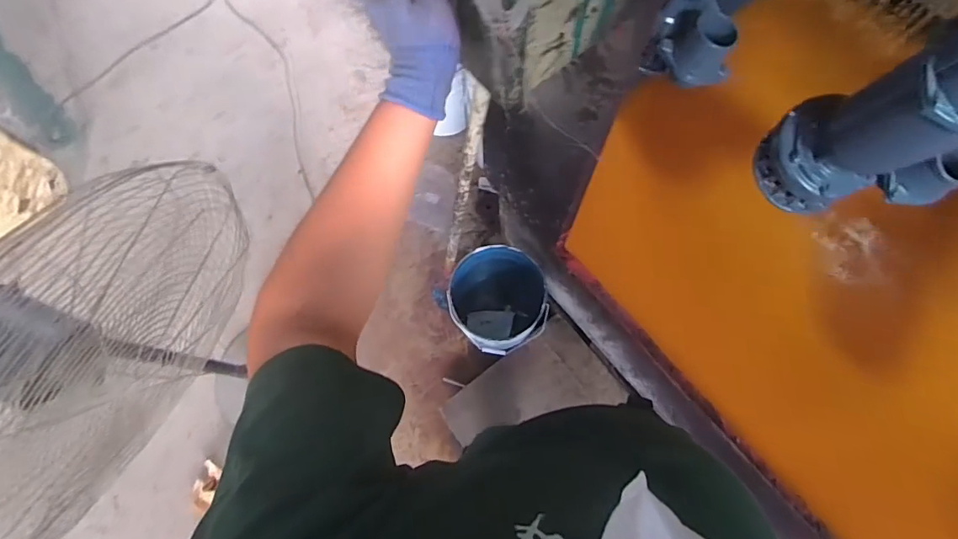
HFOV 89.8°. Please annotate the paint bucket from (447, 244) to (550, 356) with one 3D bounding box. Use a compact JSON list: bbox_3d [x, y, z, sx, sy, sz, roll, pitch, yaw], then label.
[{"bbox_3d":[0.063,0.131,1.663,0.287,0.415,0.311,-1,69,3],"label":"paint bucket"}]

